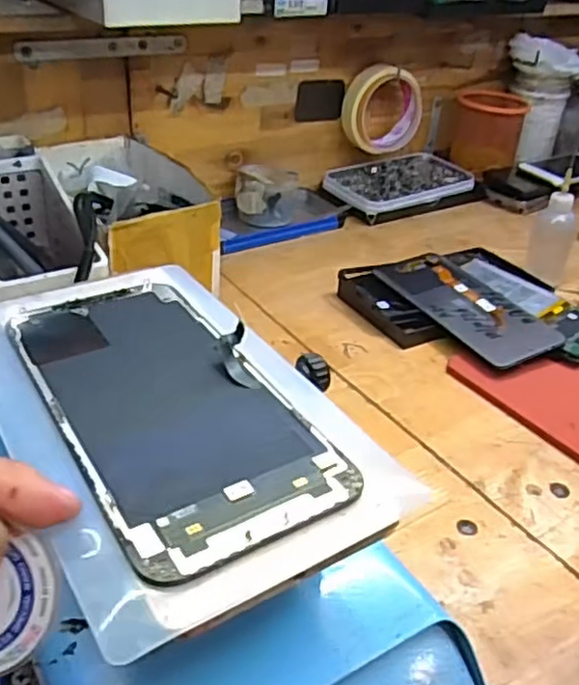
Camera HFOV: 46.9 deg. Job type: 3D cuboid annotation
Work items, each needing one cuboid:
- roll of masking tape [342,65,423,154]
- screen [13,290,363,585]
[{"bbox_3d":[0.107,-0.268,0.770,0.094,0.094,0.033,-16,38,-27],"label":"roll of masking tape"},{"bbox_3d":[-0.046,0.016,0.243,0.074,0.008,0.155,-18,39,-29],"label":"screen"}]

